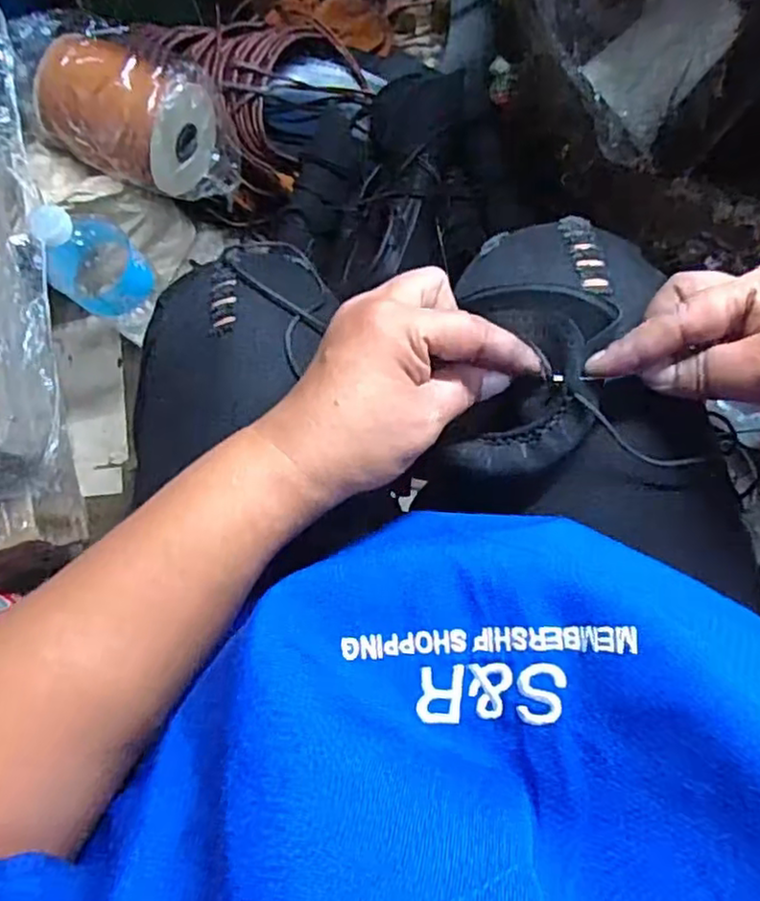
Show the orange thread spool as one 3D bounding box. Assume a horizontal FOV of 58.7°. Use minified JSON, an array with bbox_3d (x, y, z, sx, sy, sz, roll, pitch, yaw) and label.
[{"bbox_3d":[-0.248,-0.327,0.661,0.152,0.107,0.113,33,85,5],"label":"orange thread spool"}]

